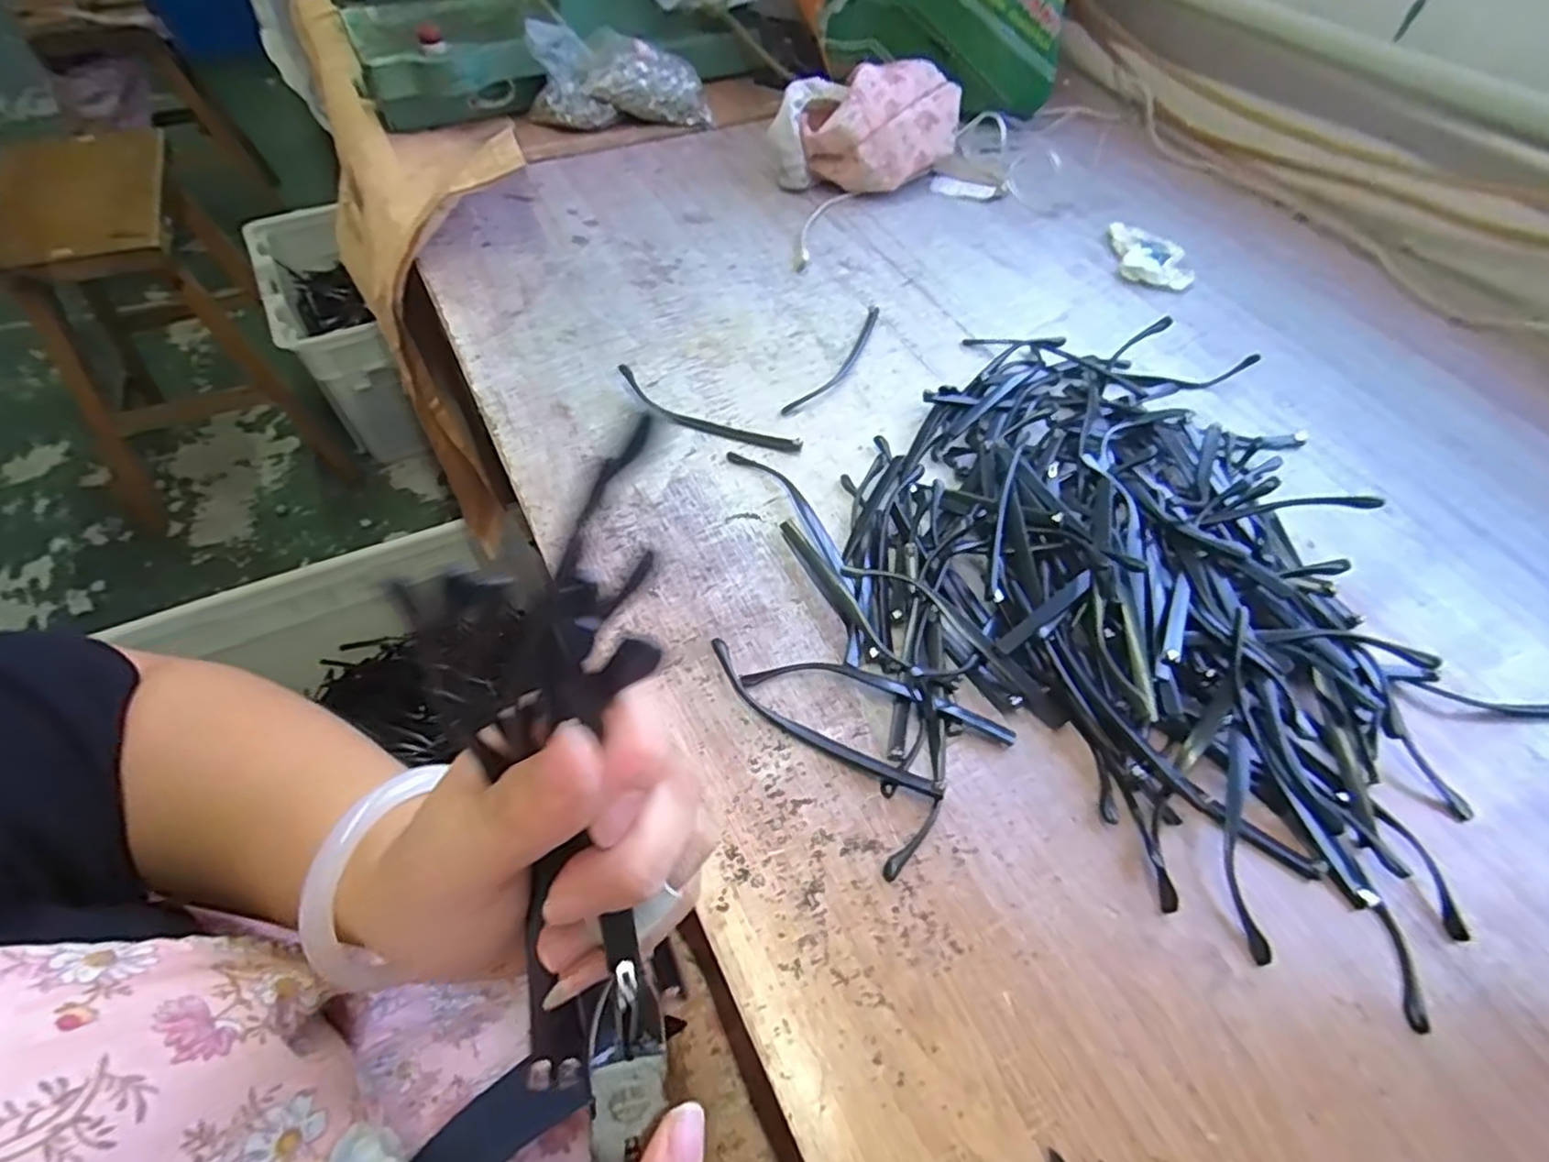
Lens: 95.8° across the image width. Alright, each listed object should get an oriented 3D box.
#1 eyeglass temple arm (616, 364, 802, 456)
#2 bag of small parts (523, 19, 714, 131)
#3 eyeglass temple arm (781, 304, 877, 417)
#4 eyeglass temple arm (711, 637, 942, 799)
[{"bbox_3d":[-0.048,-0.112,0.472,0.140,0.010,0.022,24,57,15],"label":"eyeglass temple arm"},{"bbox_3d":[-0.154,-0.493,0.691,0.174,0.084,0.057,1,54,-2],"label":"bag of small parts"},{"bbox_3d":[0.048,-0.159,0.505,0.018,0.008,0.130,28,58,17],"label":"eyeglass temple arm"},{"bbox_3d":[0.017,0.070,0.346,0.135,0.012,0.020,34,60,20],"label":"eyeglass temple arm"}]

